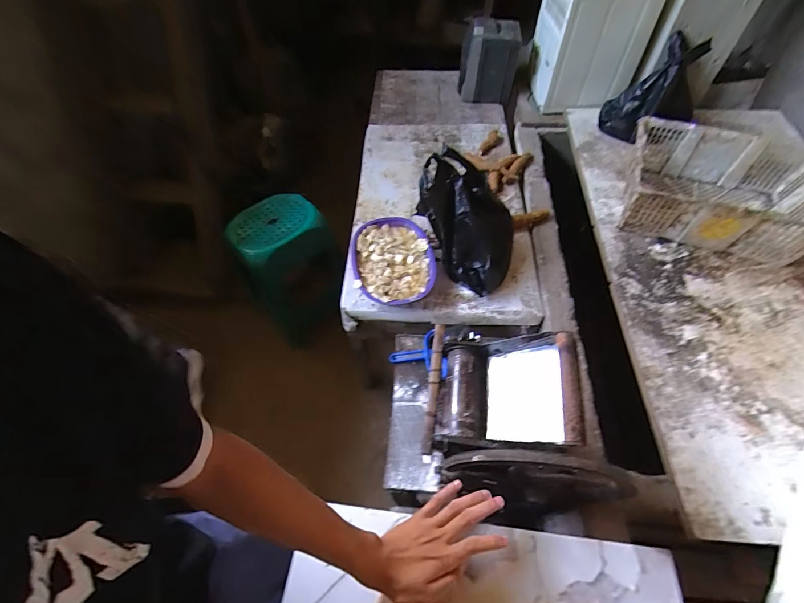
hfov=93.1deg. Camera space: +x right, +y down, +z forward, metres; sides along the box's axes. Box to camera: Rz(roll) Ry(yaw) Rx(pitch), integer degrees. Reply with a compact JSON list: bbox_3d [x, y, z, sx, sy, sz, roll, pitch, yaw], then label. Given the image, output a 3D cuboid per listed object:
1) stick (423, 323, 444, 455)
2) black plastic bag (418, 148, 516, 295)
[{"bbox_3d":[0.055,0.141,0.650,0.018,0.013,0.229,7,55,5],"label":"stick"},{"bbox_3d":[0.159,-0.203,0.993,0.191,0.243,0.287,-18,57,-12],"label":"black plastic bag"}]

